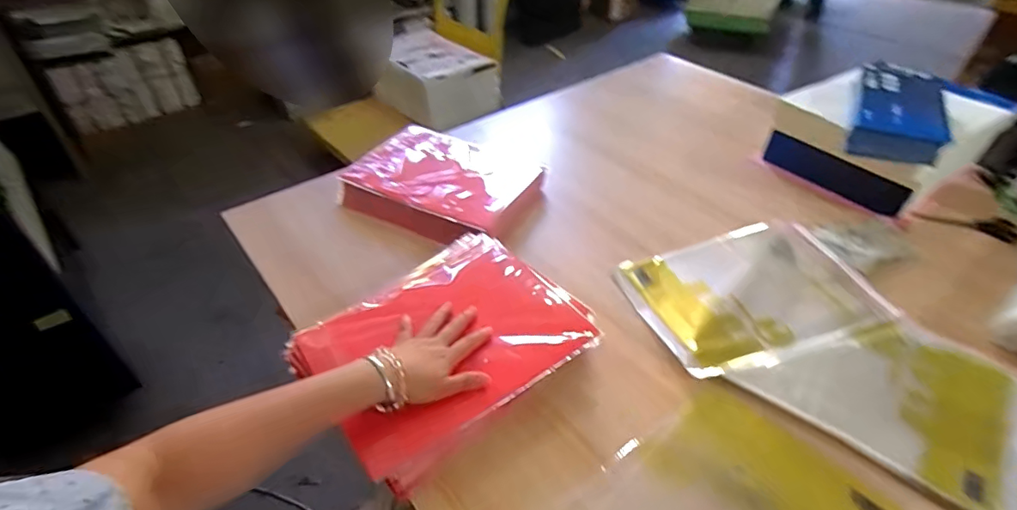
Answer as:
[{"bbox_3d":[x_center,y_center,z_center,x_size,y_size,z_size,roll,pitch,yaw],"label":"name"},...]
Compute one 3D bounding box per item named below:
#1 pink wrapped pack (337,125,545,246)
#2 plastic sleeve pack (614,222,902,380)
[{"bbox_3d":[-0.110,-0.130,0.889,0.297,0.071,0.229,21,46,21],"label":"pink wrapped pack"},{"bbox_3d":[0.343,0.048,0.724,0.328,0.015,0.231,-15,44,-17],"label":"plastic sleeve pack"}]

